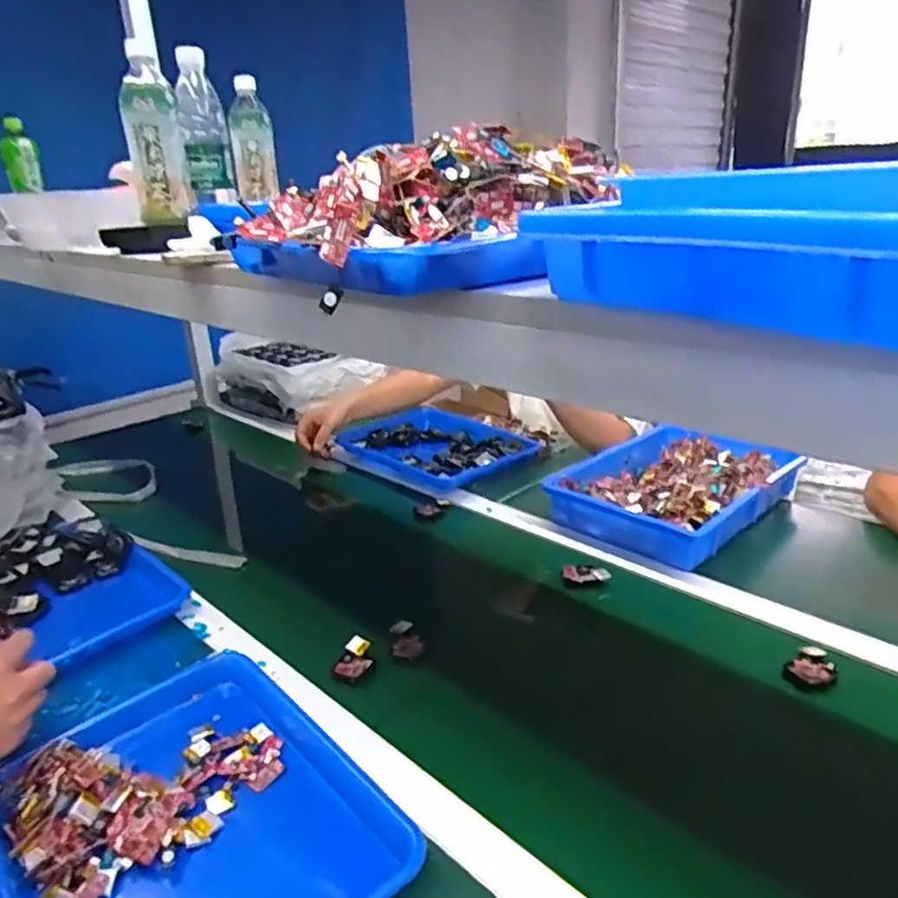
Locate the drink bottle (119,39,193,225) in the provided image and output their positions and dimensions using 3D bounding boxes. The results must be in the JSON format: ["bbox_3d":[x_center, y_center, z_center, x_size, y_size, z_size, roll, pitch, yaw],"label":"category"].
[{"bbox_3d":[-0.342,-0.354,0.786,0.055,0.177,0.065,-6,21,-6],"label":"drink bottle"}]

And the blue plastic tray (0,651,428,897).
[{"bbox_3d":[-0.207,0.305,0.551,0.268,0.052,0.342,-21,27,-38],"label":"blue plastic tray"}]

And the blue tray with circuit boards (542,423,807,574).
[{"bbox_3d":[0.343,0.055,1.030,0.261,0.059,0.340,16,28,40],"label":"blue tray with circuit boards"}]

